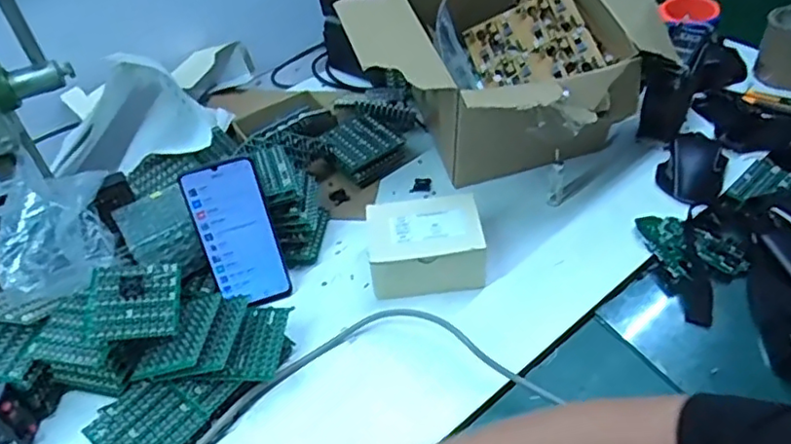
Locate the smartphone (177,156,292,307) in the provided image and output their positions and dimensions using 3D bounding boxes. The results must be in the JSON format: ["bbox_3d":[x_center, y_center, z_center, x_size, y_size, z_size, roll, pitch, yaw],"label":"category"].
[{"bbox_3d":[-0.164,0.016,0.658,0.075,0.160,0.009,-18,25,-9],"label":"smartphone"}]

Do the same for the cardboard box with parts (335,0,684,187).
[{"bbox_3d":[0.141,-0.176,0.744,0.354,0.163,0.254,-19,46,-13],"label":"cardboard box with parts"}]

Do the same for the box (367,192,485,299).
[{"bbox_3d":[0.032,0.029,0.680,0.122,0.070,0.094,-6,45,1],"label":"box"}]

